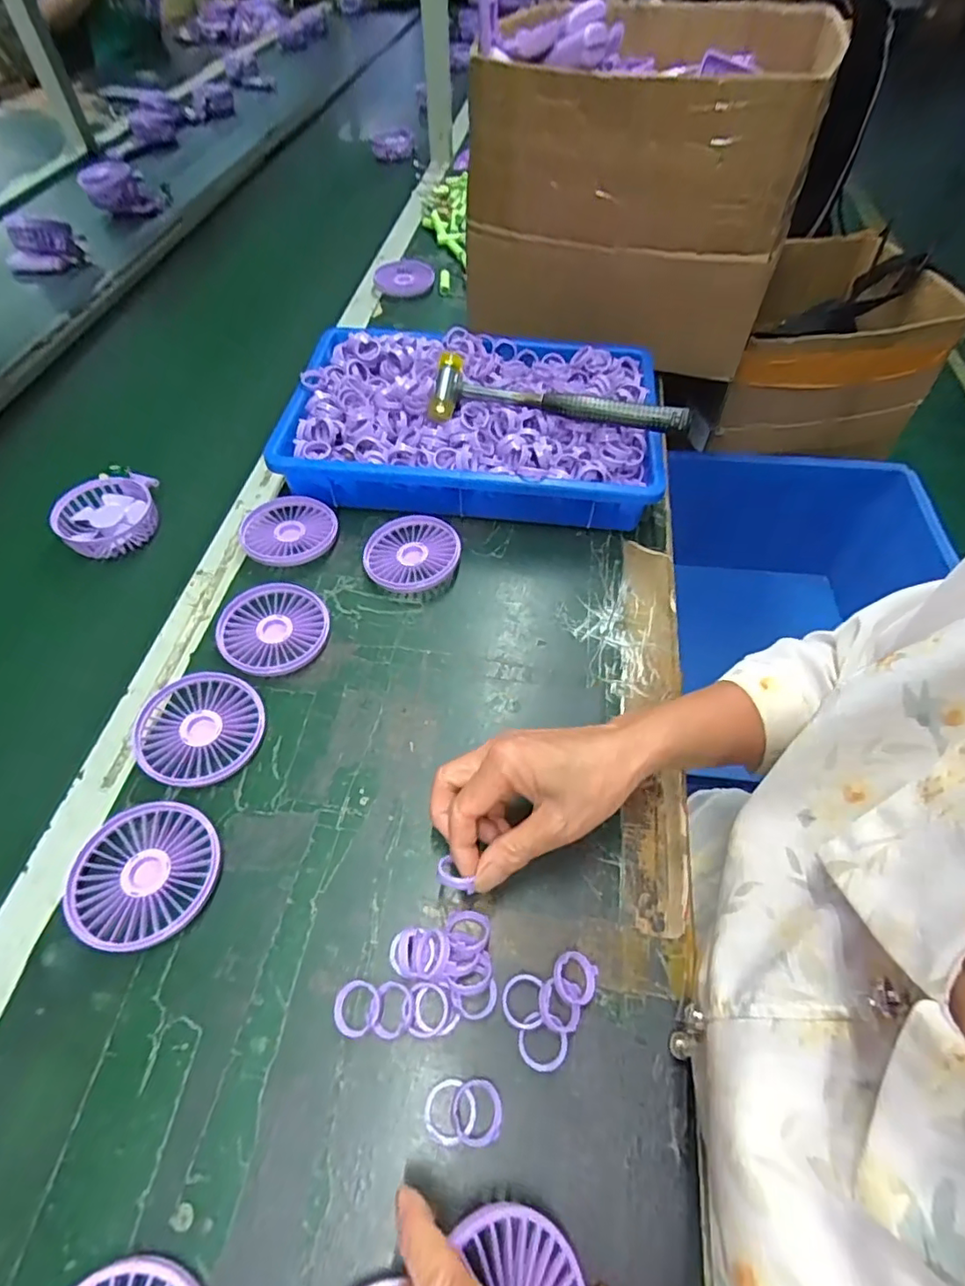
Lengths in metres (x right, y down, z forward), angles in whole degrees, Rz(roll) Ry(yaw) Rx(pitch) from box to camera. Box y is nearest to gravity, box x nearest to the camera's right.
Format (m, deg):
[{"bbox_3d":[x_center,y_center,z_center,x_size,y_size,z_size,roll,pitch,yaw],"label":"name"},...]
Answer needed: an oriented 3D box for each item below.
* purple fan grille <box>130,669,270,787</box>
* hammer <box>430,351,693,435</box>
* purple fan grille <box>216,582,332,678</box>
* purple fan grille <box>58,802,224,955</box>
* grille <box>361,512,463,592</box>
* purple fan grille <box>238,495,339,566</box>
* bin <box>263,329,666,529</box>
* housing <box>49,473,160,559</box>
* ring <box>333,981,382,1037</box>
[{"bbox_3d":[-0.209,0.064,0.427,0.084,0.020,0.087,0,55,0],"label":"purple fan grille"},{"bbox_3d":[0.069,-0.222,0.534,0.238,0.037,0.042,11,56,8],"label":"hammer"},{"bbox_3d":[-0.173,-0.011,0.482,0.086,0.017,0.086,0,55,0],"label":"purple fan grille"},{"bbox_3d":[-0.215,0.148,0.369,0.084,0.019,0.085,0,55,0],"label":"purple fan grille"},{"bbox_3d":[-0.066,-0.081,0.530,0.085,0.020,0.084,0,55,0],"label":"grille"},{"bbox_3d":[-0.182,-0.107,0.543,0.085,0.012,0.086,-10,52,-12],"label":"purple fan grille"},{"bbox_3d":[-0.008,-0.228,0.595,0.360,0.089,0.231,6,55,4],"label":"bin"},{"bbox_3d":[-0.376,-0.126,0.573,0.091,0.027,0.095,-5,55,-3],"label":"housing"},{"bbox_3d":[-0.073,0.213,0.334,0.027,0.009,0.027,0,55,0],"label":"ring"}]

